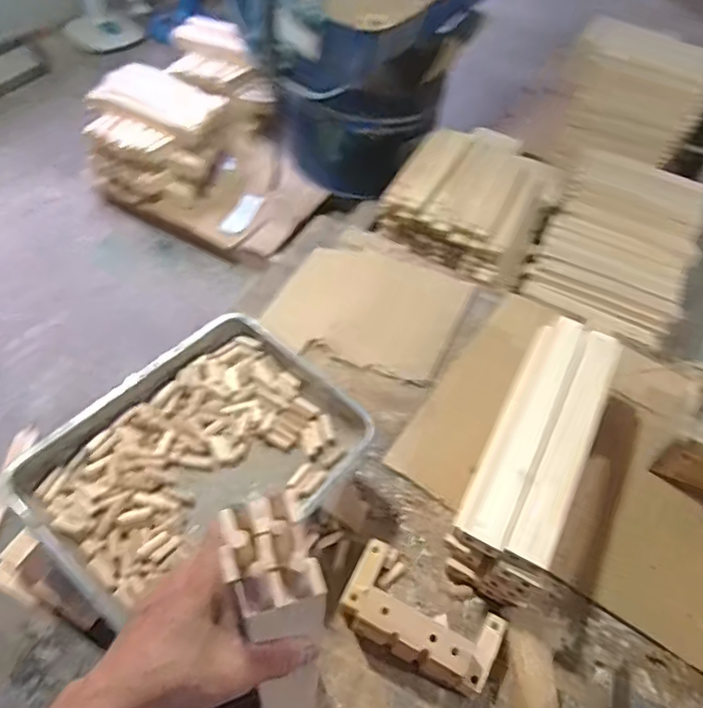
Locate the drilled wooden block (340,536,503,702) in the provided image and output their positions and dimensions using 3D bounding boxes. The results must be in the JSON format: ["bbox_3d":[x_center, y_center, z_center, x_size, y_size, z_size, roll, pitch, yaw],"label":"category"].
[{"bbox_3d":[0.090,0.330,0.763,0.200,0.062,0.118,25,53,12],"label":"drilled wooden block"}]

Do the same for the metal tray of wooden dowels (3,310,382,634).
[{"bbox_3d":[-0.186,0.136,0.766,0.294,0.076,0.389,33,55,17],"label":"metal tray of wooden dowels"}]

